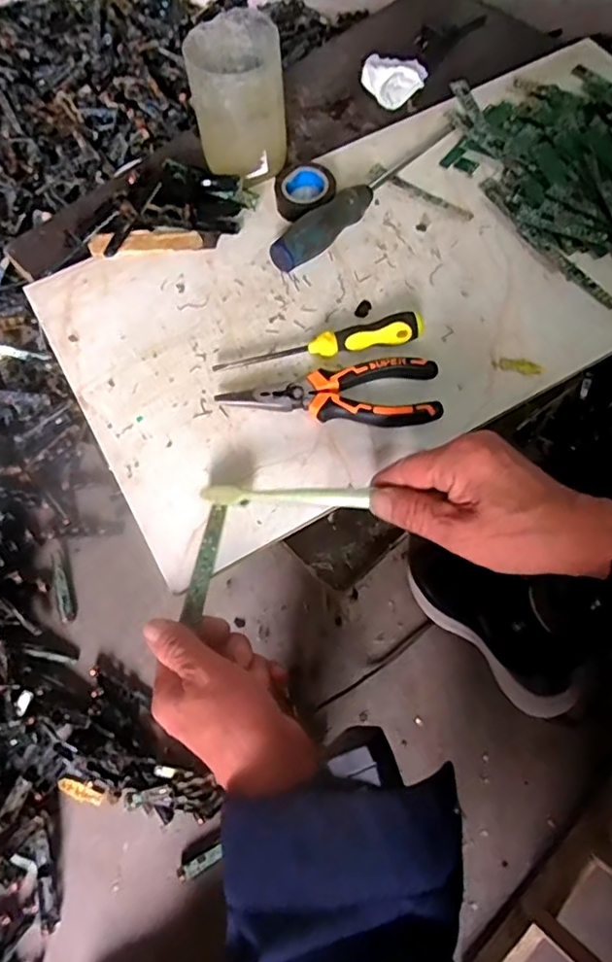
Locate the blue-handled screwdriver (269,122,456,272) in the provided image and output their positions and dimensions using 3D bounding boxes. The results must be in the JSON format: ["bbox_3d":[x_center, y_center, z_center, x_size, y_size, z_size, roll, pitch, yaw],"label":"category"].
[{"bbox_3d":[0.055,-0.255,0.521,0.030,0.035,0.227,37,71,16],"label":"blue-handled screwdriver"}]

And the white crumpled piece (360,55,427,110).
[{"bbox_3d":[0.086,-0.396,0.592,0.060,0.026,0.058,-1,65,1],"label":"white crumpled piece"}]

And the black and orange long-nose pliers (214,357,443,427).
[{"bbox_3d":[0.018,-0.064,0.442,0.157,0.020,0.052,-1,65,1],"label":"black and orange long-nose pliers"}]

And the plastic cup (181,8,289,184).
[{"bbox_3d":[-0.057,-0.320,0.512,0.077,0.105,0.078,-1,65,1],"label":"plastic cup"}]

